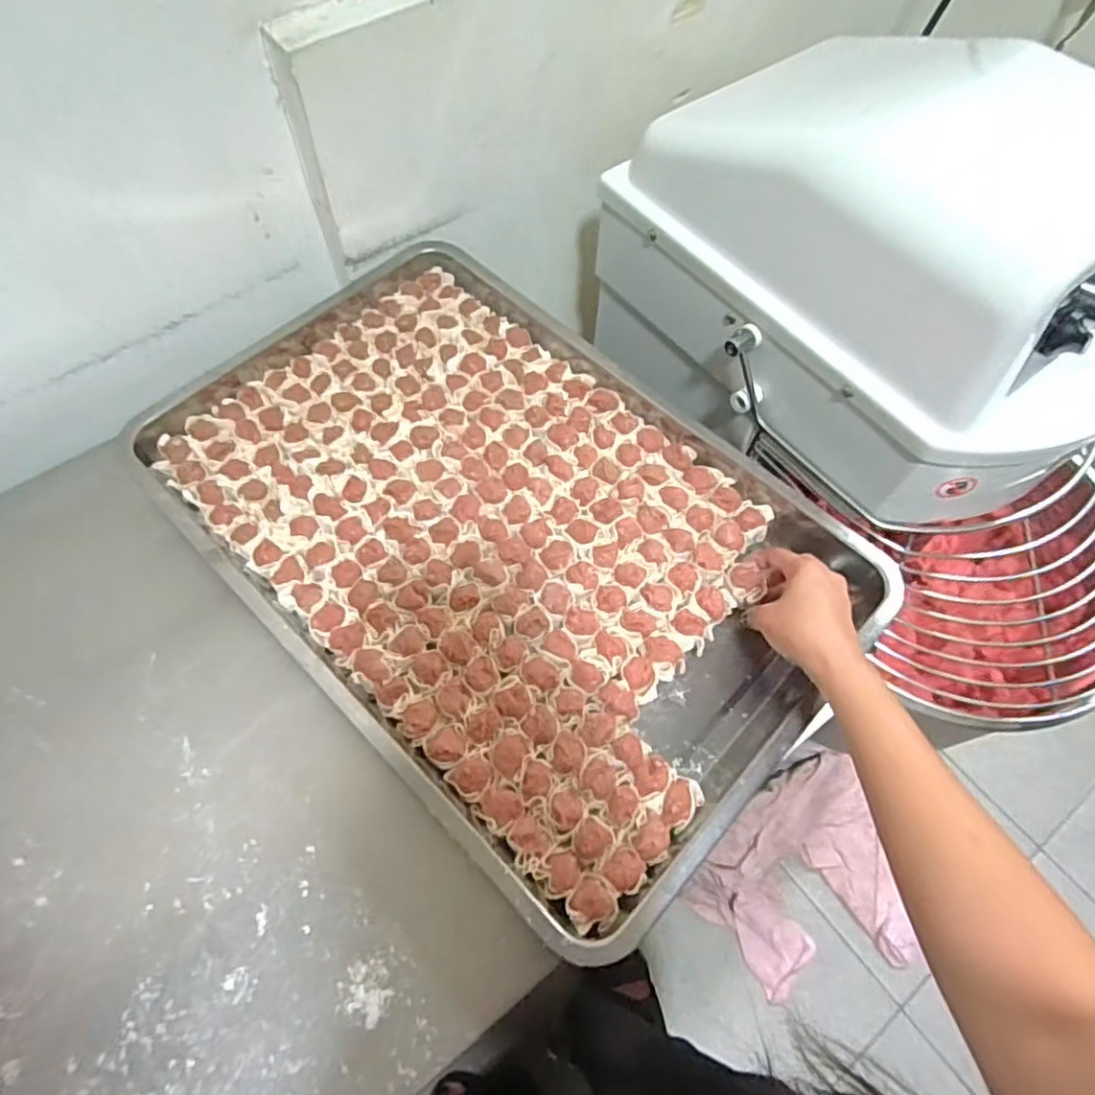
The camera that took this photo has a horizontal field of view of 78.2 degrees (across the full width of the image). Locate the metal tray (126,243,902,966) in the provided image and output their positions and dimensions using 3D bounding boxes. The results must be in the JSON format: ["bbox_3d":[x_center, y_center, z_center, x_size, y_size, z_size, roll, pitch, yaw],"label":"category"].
[{"bbox_3d":[-0.048,-0.029,0.586,0.391,0.045,0.599,-41,70,-19],"label":"metal tray"}]

